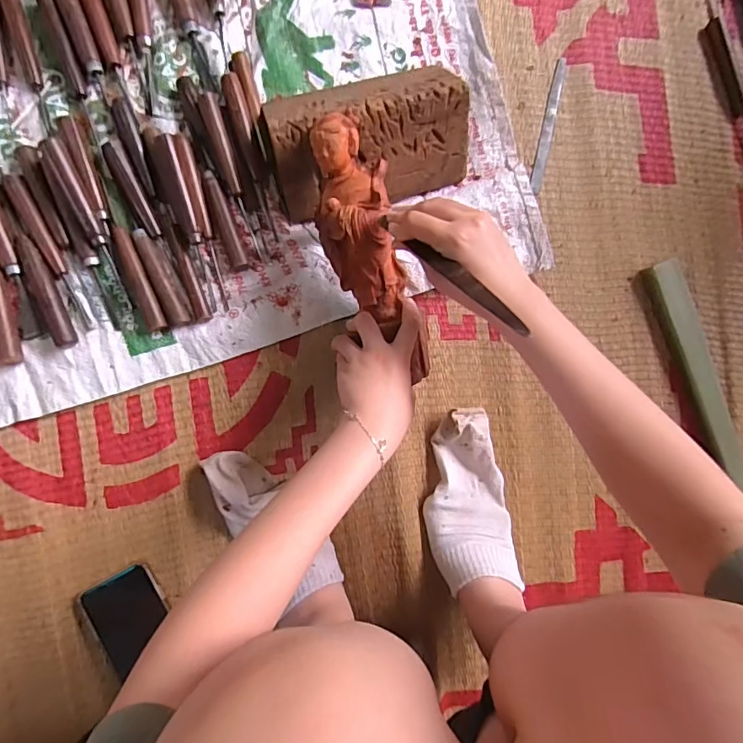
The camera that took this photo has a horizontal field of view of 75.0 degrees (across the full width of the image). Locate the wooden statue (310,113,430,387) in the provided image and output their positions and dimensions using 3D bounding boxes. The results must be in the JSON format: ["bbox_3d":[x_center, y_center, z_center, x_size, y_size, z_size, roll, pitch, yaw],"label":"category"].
[{"bbox_3d":[-0.003,-0.114,0.471,0.068,0.049,0.251,-21,103,-6],"label":"wooden statue"}]

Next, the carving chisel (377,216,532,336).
[{"bbox_3d":[0.051,-0.084,0.373,0.016,0.198,0.011,-32,135,-5],"label":"carving chisel"}]

